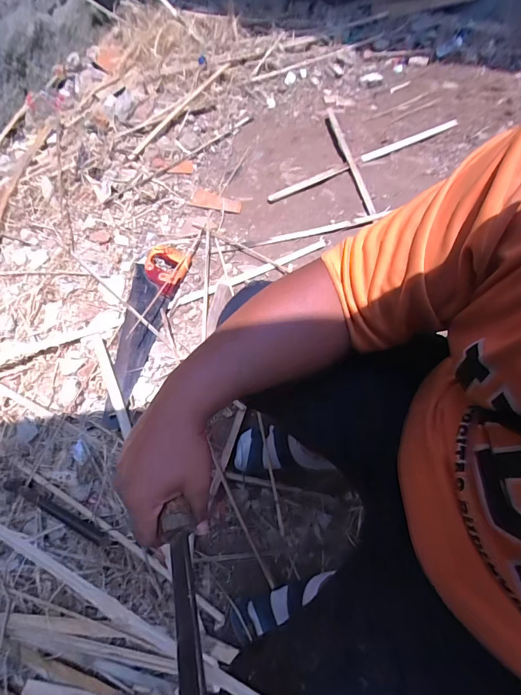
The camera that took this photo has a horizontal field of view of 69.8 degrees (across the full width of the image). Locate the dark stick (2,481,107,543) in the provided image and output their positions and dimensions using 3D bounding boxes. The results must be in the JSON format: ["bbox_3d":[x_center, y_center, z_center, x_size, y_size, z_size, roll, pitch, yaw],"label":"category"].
[{"bbox_3d":[-0.407,0.317,0.731,0.235,0.028,0.022,24,66,12],"label":"dark stick"}]

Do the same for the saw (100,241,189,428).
[{"bbox_3d":[-0.291,-0.055,0.917,0.133,0.033,0.516,7,63,3],"label":"saw"}]

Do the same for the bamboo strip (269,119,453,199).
[{"bbox_3d":[0.346,-0.615,1.208,0.726,0.013,0.031,-27,66,-13],"label":"bamboo strip"}]

